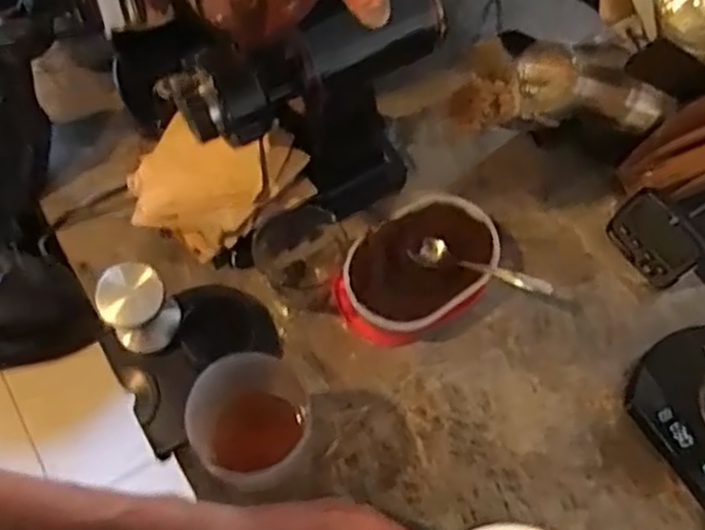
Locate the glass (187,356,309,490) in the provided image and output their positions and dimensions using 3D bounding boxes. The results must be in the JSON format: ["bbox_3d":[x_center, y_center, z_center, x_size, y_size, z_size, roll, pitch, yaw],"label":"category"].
[{"bbox_3d":[-0.073,0.125,0.543,0.084,0.129,0.088,-15,65,-10],"label":"glass"}]

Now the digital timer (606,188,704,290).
[{"bbox_3d":[0.285,-0.024,0.666,0.033,0.077,0.081,-33,70,-17],"label":"digital timer"}]

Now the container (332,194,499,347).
[{"bbox_3d":[0.059,0.006,0.650,0.151,0.049,0.108,-22,67,-13],"label":"container"}]

